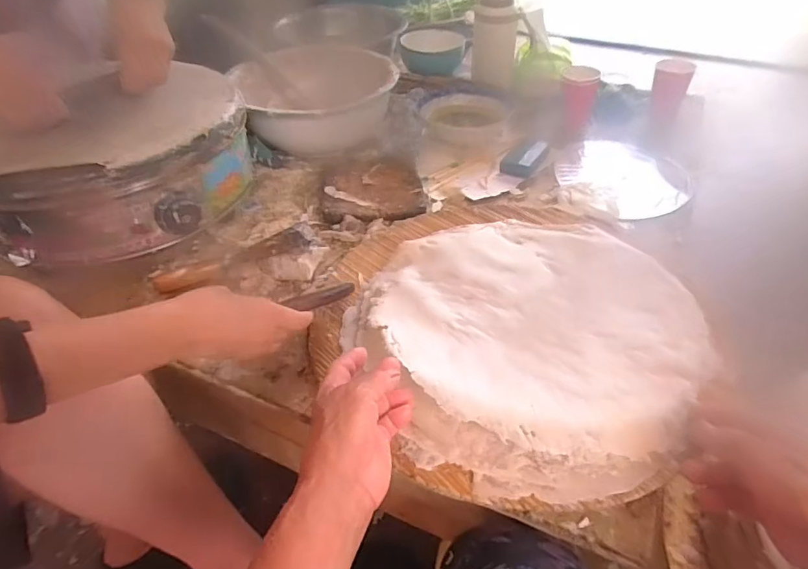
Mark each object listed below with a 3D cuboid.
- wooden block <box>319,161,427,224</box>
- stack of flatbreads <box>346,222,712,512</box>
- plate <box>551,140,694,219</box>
[{"bbox_3d":[-0.047,-0.146,0.757,0.146,0.020,0.144,-5,43,-4],"label":"wooden block"},{"bbox_3d":[0.135,0.036,0.523,0.340,0.044,0.337,-20,46,-19],"label":"stack of flatbreads"},{"bbox_3d":[0.345,-0.173,0.795,0.193,0.020,0.215,-22,47,-21],"label":"plate"}]

